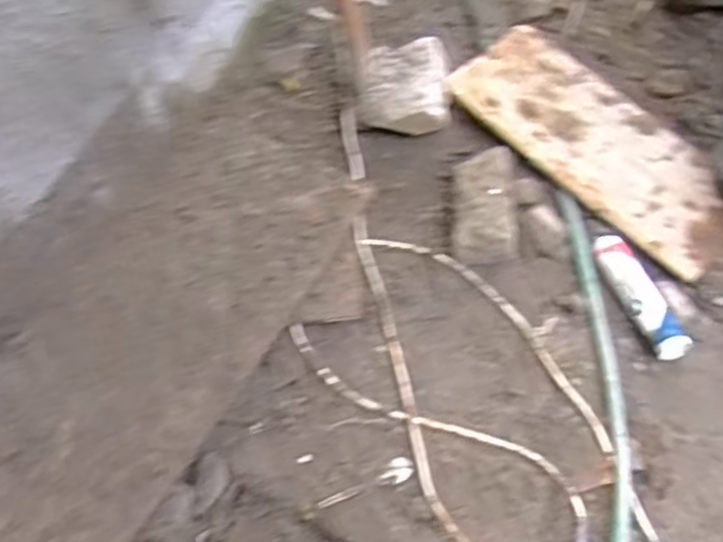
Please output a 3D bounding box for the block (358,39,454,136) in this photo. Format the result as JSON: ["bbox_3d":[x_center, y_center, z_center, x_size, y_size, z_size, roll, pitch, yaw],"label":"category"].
[{"bbox_3d":[0.082,-0.342,1.436,0.163,0.087,0.172,-3,67,2],"label":"block"}]

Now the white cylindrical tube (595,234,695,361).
[{"bbox_3d":[0.445,0.036,1.233,0.055,0.058,0.235,-23,67,-6],"label":"white cylindrical tube"}]

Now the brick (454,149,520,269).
[{"bbox_3d":[0.212,-0.120,1.331,0.105,0.068,0.233,0,63,3],"label":"brick"}]

